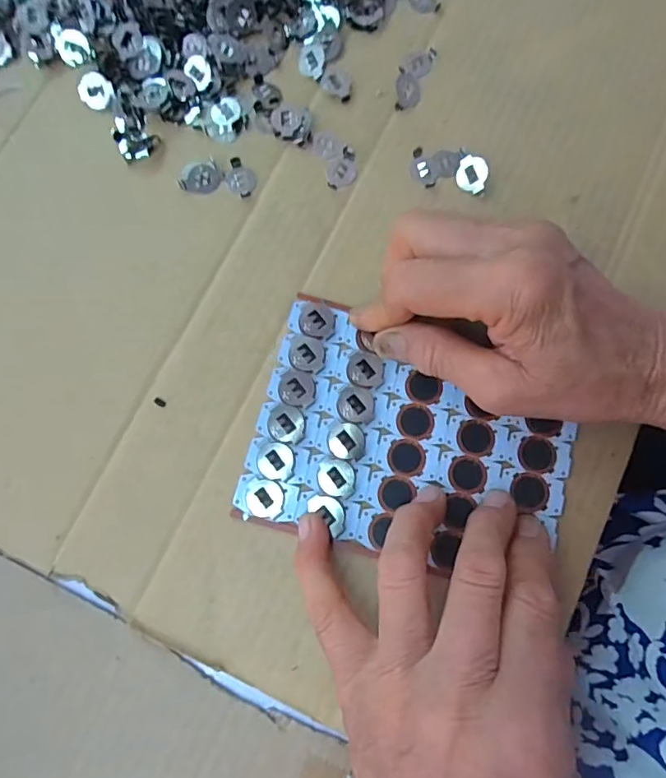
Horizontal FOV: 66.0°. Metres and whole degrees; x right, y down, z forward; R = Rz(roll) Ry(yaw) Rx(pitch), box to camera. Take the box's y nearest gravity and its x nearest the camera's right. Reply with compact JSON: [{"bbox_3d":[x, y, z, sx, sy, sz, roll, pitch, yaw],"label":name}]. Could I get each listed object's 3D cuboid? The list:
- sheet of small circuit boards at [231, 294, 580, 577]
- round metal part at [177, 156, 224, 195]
[{"bbox_3d":[0.038,0.025,0.247,0.149,0.005,0.107,14,79,4],"label":"sheet of small circuit boards"},{"bbox_3d":[-0.072,-0.116,0.279,0.024,0.004,0.019,-18,78,-2],"label":"round metal part"}]

